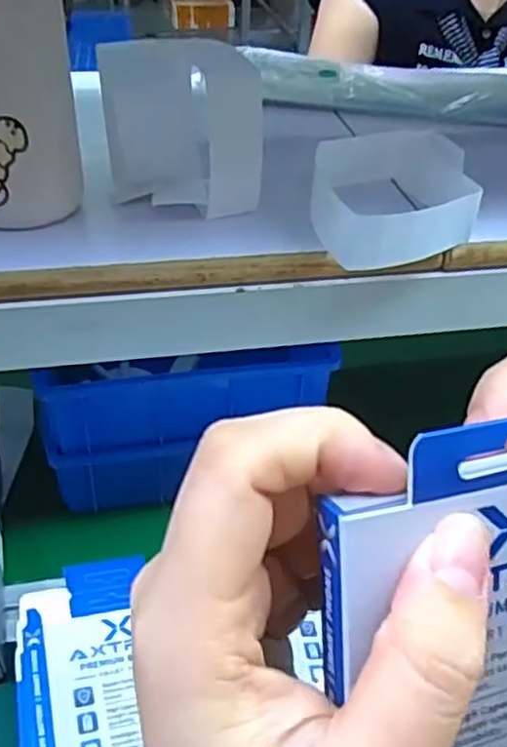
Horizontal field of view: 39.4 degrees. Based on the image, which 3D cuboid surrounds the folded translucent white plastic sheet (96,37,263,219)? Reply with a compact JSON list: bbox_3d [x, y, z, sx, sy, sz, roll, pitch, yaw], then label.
[{"bbox_3d":[-0.036,-0.125,0.363,0.078,0.076,0.046,-4,39,-9],"label":"folded translucent white plastic sheet"}]

